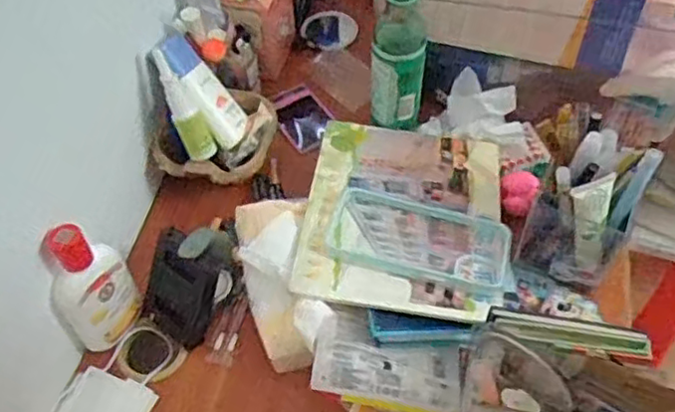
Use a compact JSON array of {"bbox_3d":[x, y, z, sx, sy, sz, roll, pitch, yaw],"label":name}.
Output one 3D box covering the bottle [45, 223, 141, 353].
[{"bbox_3d":[-0.190,0.062,0.506,0.038,0.119,0.057,25,53,40],"label":"bottle"}]

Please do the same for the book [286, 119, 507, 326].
[{"bbox_3d":[0.057,0.001,0.567,0.160,0.018,0.201,9,45,5],"label":"book"}]

